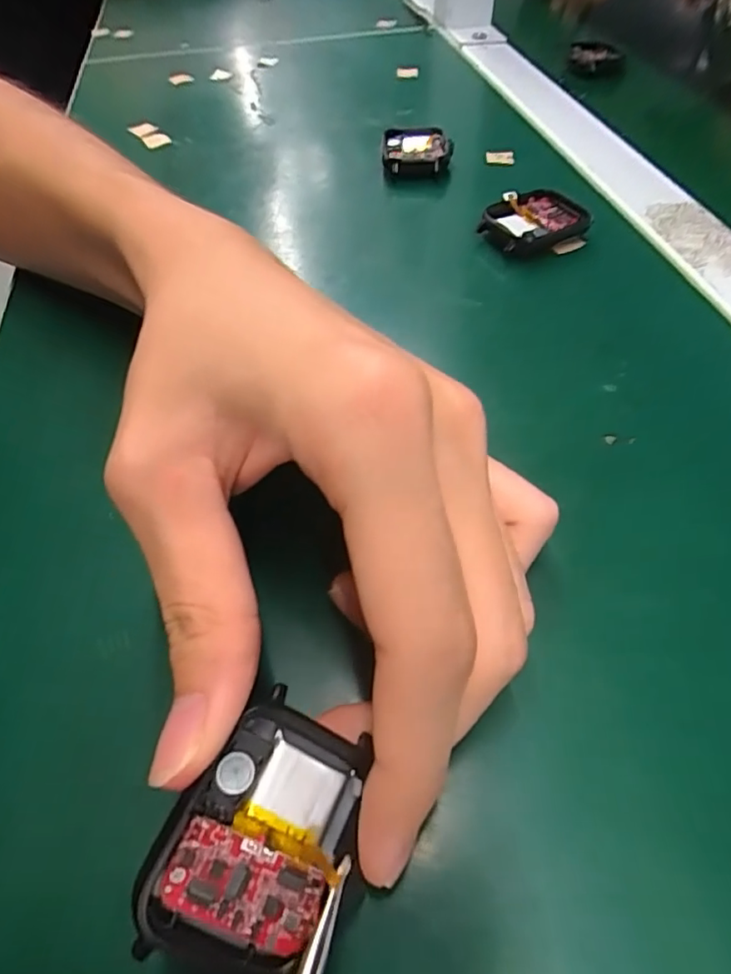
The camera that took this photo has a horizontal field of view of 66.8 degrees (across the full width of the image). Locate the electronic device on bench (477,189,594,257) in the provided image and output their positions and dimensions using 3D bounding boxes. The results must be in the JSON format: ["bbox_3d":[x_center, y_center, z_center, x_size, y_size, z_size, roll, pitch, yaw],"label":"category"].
[{"bbox_3d":[0.079,-0.124,0.262,0.043,0.014,0.036,-17,54,-11],"label":"electronic device on bench"}]

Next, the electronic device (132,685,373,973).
[{"bbox_3d":[-0.018,0.069,0.108,0.038,0.006,0.045,31,65,-11],"label":"electronic device"}]

